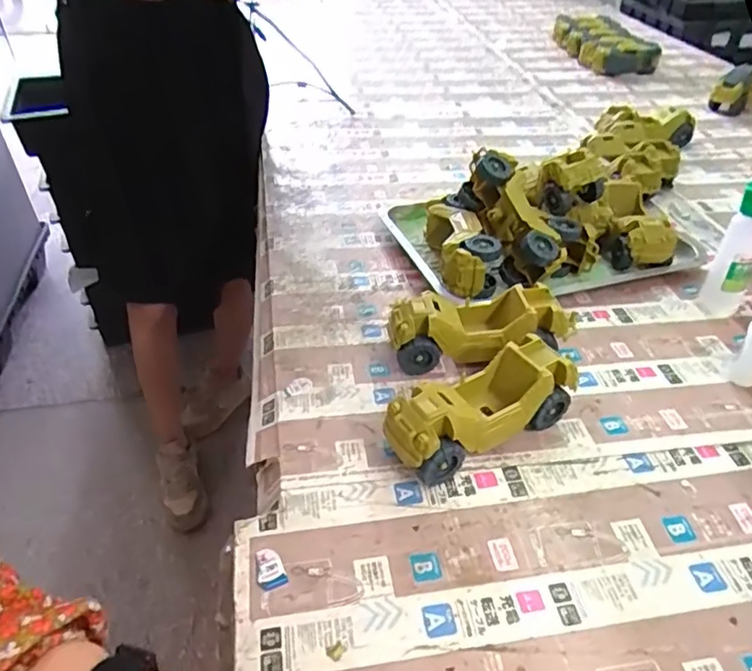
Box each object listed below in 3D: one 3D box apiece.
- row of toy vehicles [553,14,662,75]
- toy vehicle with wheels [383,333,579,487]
[{"bbox_3d":[0.574,-0.752,1.485,0.162,0.072,0.344,-4,41,-5],"label":"row of toy vehicles"},{"bbox_3d":[0.085,0.060,0.464,0.162,0.063,0.056,-20,45,-24],"label":"toy vehicle with wheels"}]

